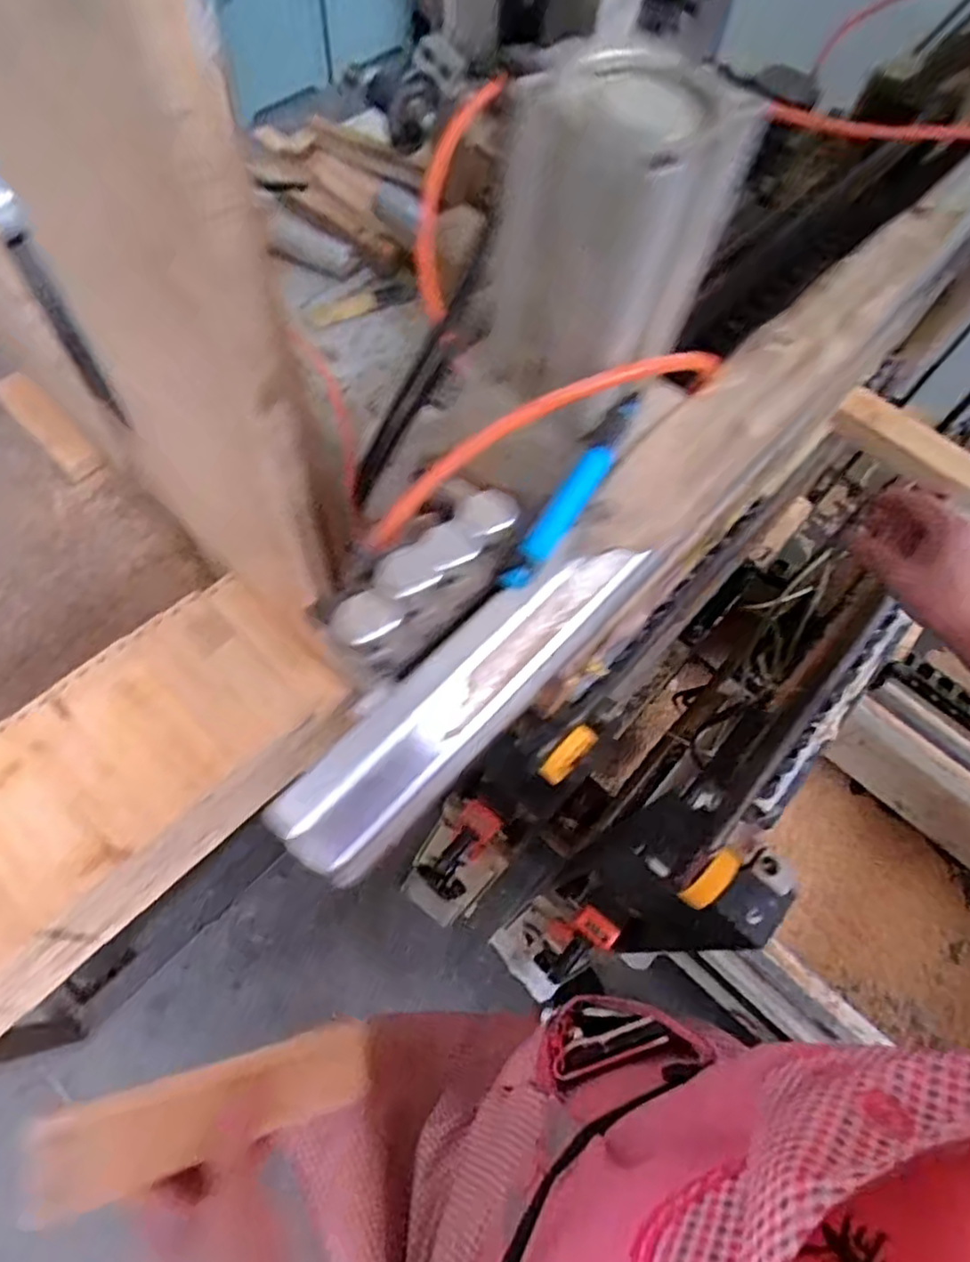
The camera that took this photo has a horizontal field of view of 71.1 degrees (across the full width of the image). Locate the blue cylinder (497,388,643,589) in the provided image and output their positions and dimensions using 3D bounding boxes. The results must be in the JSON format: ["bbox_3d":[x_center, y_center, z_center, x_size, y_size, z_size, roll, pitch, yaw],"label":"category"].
[{"bbox_3d":[0.042,-0.063,0.299,0.013,0.014,0.117,30,66,9],"label":"blue cylinder"}]

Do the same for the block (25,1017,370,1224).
[{"bbox_3d":[-0.141,0.259,0.373,0.187,0.017,0.043,14,46,-46],"label":"block"}]

